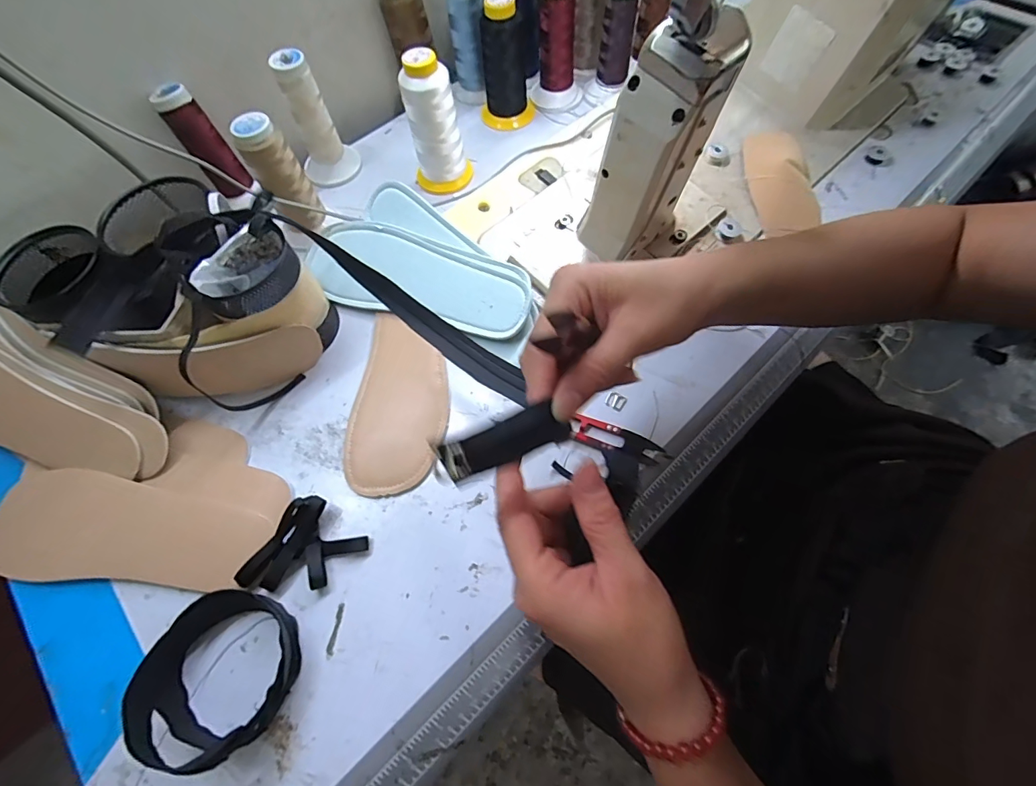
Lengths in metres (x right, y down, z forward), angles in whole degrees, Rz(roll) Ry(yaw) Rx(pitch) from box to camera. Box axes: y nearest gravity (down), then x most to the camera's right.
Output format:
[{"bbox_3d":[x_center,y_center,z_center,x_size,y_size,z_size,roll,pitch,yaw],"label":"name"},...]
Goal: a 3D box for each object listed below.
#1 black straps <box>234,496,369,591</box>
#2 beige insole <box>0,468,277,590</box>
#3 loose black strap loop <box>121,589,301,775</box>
[{"bbox_3d":[-0.155,0.117,0.331,0.066,0.015,0.073,26,68,13],"label":"black straps"},{"bbox_3d":[-0.297,0.103,0.348,0.217,0.010,0.076,3,69,2],"label":"beige insole"},{"bbox_3d":[-0.189,0.176,0.289,0.084,0.044,0.090,-1,65,1],"label":"loose black strap loop"}]

